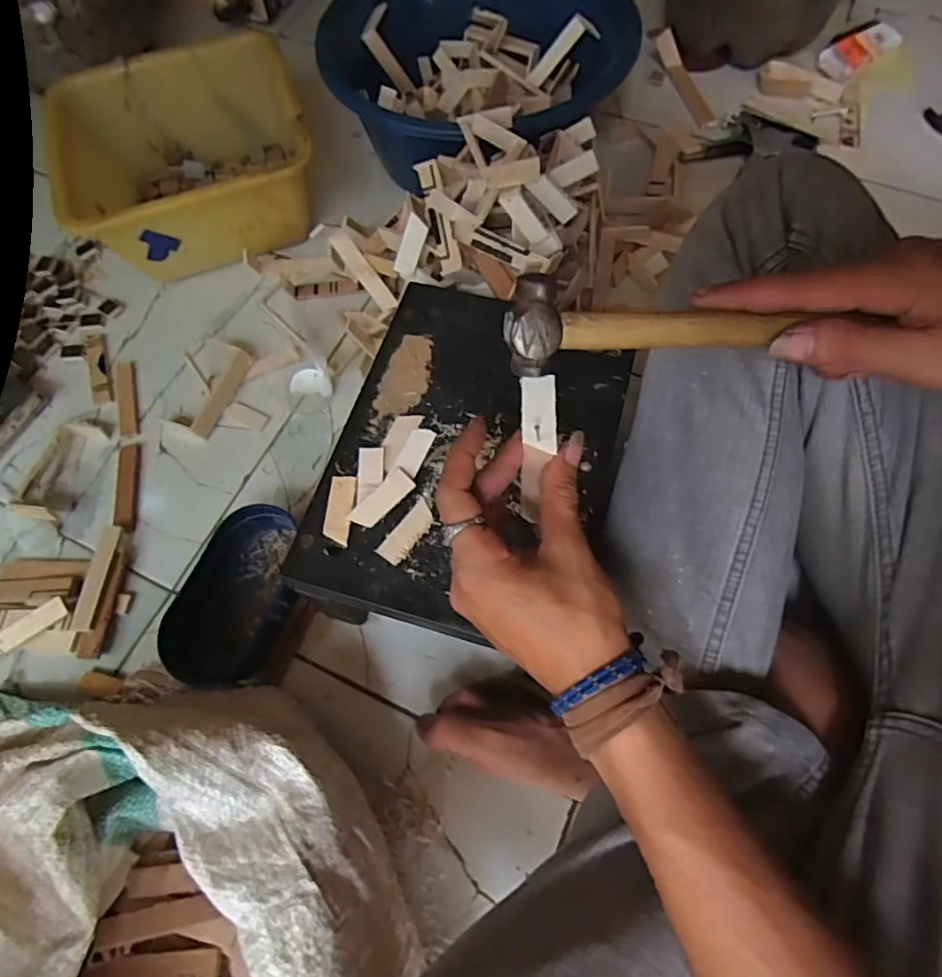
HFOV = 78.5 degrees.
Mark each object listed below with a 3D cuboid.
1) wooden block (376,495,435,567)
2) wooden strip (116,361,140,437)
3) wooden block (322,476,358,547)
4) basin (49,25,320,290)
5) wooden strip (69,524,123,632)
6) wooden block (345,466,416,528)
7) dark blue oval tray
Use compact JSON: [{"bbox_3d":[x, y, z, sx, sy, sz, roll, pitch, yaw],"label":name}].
[{"bbox_3d":[-0.044,0.030,0.406,0.019,0.004,0.050,32,70,16],"label":"wooden block"},{"bbox_3d":[-0.374,-0.099,0.628,0.019,0.004,0.100,-17,65,-5],"label":"wooden strip"},{"bbox_3d":[-0.095,0.015,0.417,0.020,0.004,0.052,3,65,4],"label":"wooden block"},{"bbox_3d":[-0.311,-0.381,0.681,0.233,0.131,0.246,-19,66,-6],"label":"basin"},{"bbox_3d":[-0.342,0.081,0.527,0.024,0.006,0.096,6,69,-2],"label":"wooden strip"},{"bbox_3d":[-0.063,0.008,0.413,0.020,0.006,0.051,39,72,18],"label":"wooden block"},{"bbox_3d":[-0.206,0.095,0.512,0.093,0.042,0.159,14,66,9],"label":"dark blue oval tray"}]

